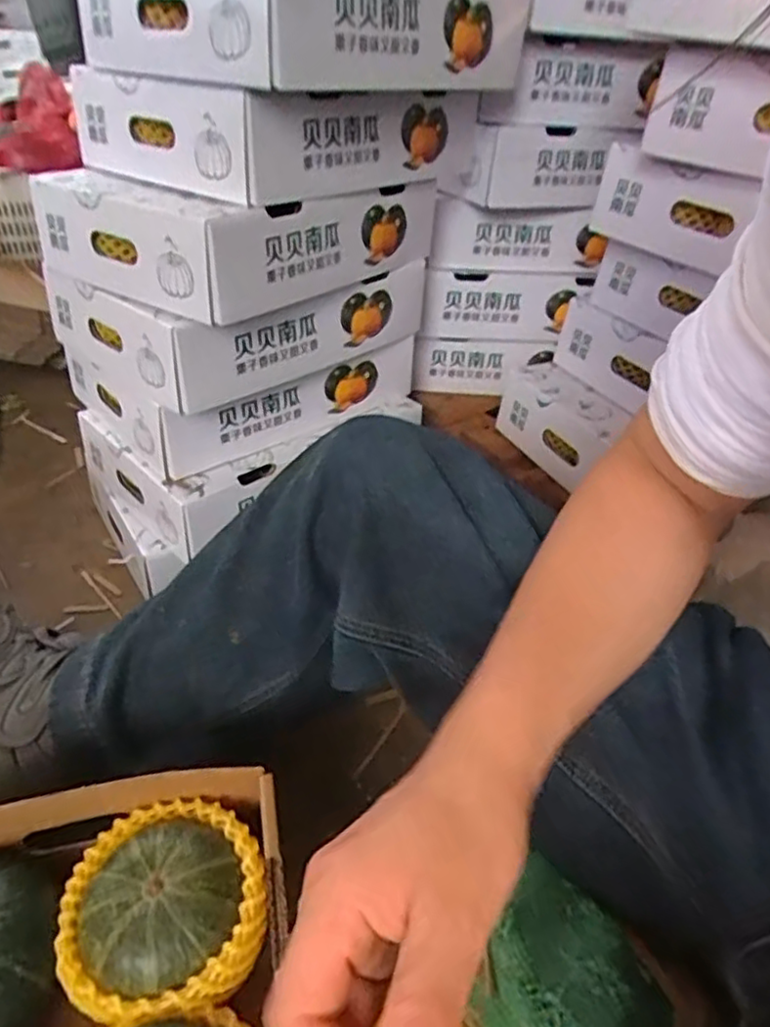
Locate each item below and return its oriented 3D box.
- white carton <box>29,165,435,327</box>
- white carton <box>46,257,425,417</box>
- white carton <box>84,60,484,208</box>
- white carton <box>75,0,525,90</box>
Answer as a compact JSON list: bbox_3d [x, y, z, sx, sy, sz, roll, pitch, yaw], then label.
[{"bbox_3d":[-0.150,-0.323,0.705,0.266,0.089,0.347,25,42,26],"label":"white carton"},{"bbox_3d":[-0.160,-0.249,0.755,0.268,0.089,0.353,29,44,30],"label":"white carton"},{"bbox_3d":[-0.089,-0.412,0.693,0.274,0.090,0.356,29,44,30],"label":"white carton"},{"bbox_3d":[-0.052,-0.476,0.625,0.241,0.088,0.388,28,44,29],"label":"white carton"}]

